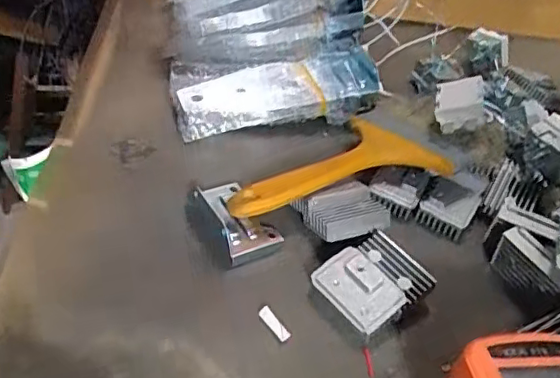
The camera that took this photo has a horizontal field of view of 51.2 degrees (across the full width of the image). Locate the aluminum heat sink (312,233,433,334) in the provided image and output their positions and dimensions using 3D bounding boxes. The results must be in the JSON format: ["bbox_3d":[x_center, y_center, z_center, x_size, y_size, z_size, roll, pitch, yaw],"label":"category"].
[{"bbox_3d":[0.052,0.053,0.327,0.056,0.020,0.045,-23,50,-33],"label":"aluminum heat sink"}]

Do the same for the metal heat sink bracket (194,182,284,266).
[{"bbox_3d":[-0.025,0.017,0.353,0.035,0.017,0.054,-16,47,-28],"label":"metal heat sink bracket"}]

